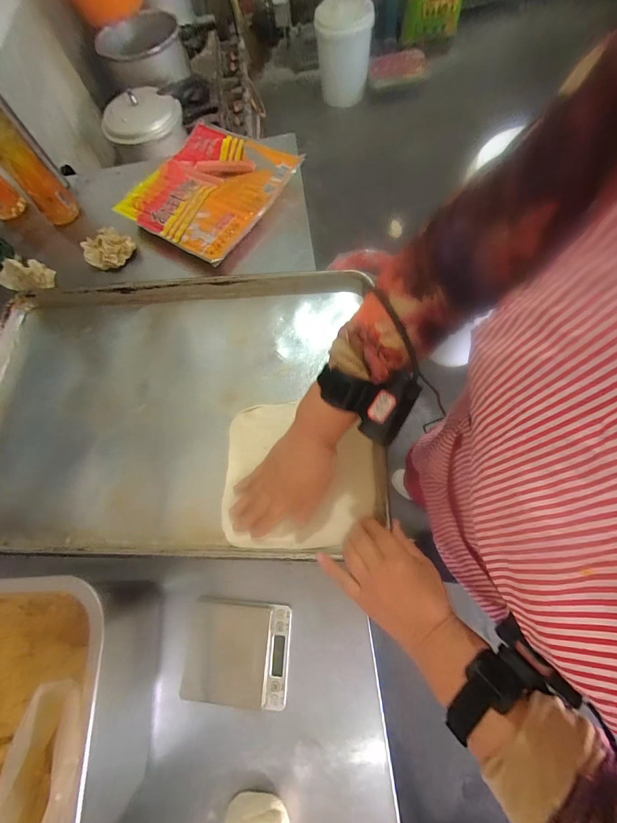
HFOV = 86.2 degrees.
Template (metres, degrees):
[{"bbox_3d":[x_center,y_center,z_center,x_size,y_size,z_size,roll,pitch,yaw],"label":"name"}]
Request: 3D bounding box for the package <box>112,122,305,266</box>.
[{"bbox_3d":[-0.194,-0.437,0.651,0.264,0.032,0.274,32,77,15],"label":"package"}]

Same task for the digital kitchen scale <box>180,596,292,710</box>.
[{"bbox_3d":[-0.086,0.289,0.401,0.124,0.016,0.106,4,70,3],"label":"digital kitchen scale"}]

